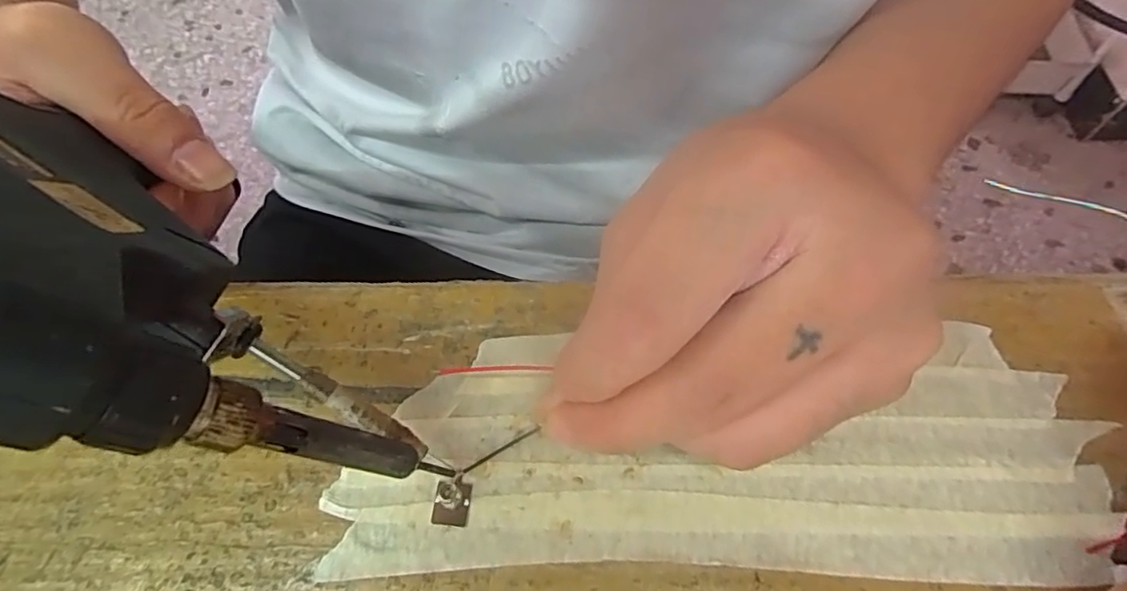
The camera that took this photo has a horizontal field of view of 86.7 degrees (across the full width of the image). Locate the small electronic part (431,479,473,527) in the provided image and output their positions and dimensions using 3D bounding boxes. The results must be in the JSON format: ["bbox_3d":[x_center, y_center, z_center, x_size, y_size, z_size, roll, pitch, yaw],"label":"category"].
[{"bbox_3d":[-0.030,0.055,0.158,0.009,0.004,0.011,5,62,4],"label":"small electronic part"}]

